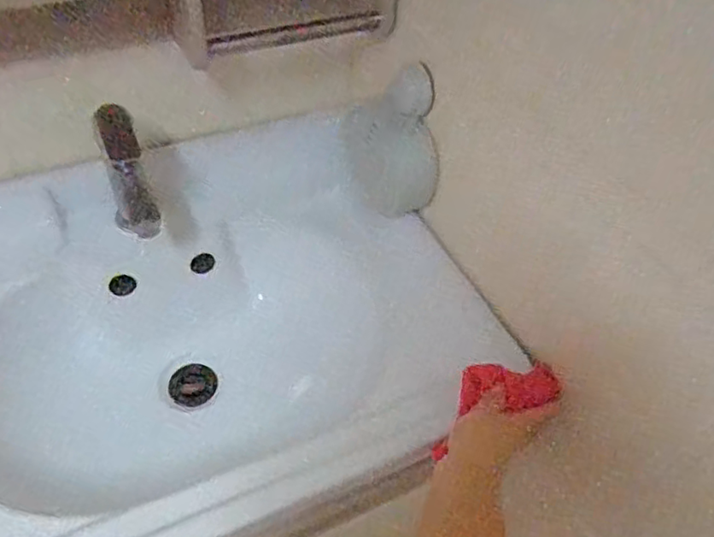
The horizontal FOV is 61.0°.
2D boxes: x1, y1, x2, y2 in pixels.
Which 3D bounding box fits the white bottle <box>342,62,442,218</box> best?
[{"bbox_3d":[0.040,-0.145,0.709,0.097,0.134,0.103,-10,49,-13],"label":"white bottle"}]

